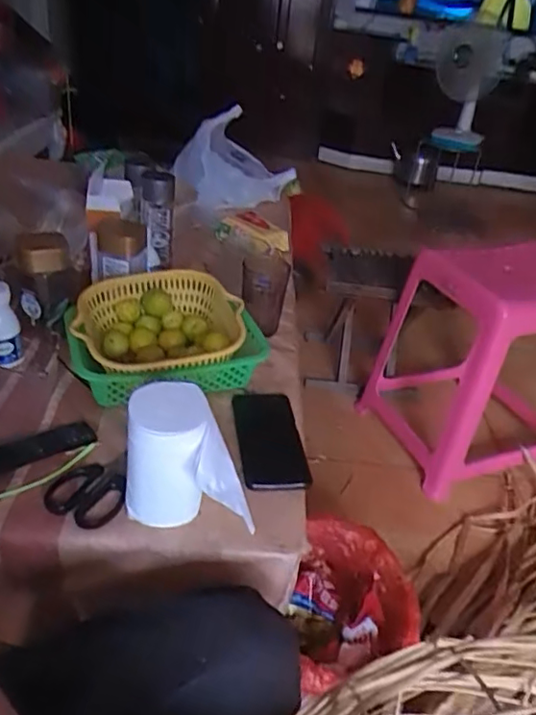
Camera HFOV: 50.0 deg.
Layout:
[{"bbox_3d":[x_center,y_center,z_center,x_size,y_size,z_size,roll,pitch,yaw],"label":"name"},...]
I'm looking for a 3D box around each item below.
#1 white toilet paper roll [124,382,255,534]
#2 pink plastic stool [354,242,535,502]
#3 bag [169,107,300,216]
[{"bbox_3d":[-0.073,0.101,0.569,0.125,0.128,0.079,8,34,0],"label":"white toilet paper roll"},{"bbox_3d":[0.469,0.002,1.281,0.359,0.436,0.351,-11,38,-25],"label":"pink plastic stool"},{"bbox_3d":[-0.090,-0.464,1.357,0.238,0.193,0.203,-17,41,-32],"label":"bag"}]

